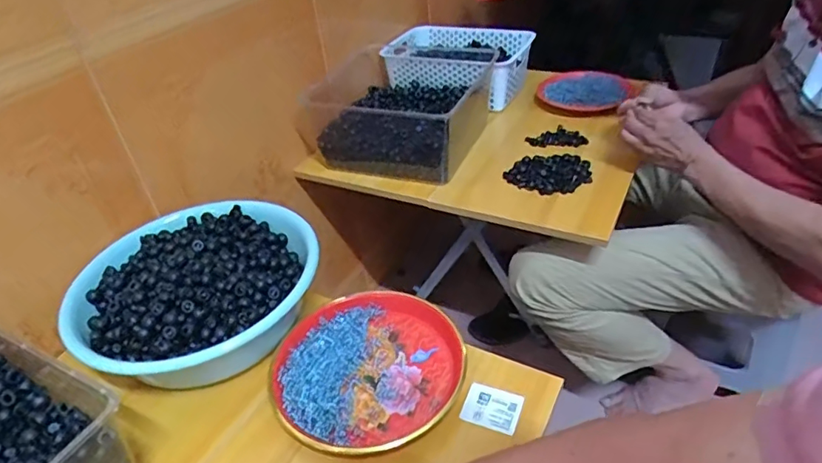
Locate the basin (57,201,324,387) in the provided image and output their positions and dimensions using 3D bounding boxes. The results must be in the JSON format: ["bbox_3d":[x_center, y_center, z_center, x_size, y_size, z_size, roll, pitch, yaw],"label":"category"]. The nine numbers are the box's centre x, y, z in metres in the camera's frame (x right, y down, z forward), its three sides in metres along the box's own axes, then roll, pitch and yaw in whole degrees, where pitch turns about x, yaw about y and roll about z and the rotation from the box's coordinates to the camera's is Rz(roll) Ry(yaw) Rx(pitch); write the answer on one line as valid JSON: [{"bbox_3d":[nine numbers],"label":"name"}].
[{"bbox_3d":[-0.264,0.083,0.676,0.266,0.109,0.284,-4,38,3],"label":"basin"}]

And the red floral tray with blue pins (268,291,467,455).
[{"bbox_3d":[-0.050,0.153,0.619,0.218,0.032,0.202,-12,38,-8],"label":"red floral tray with blue pins"}]

